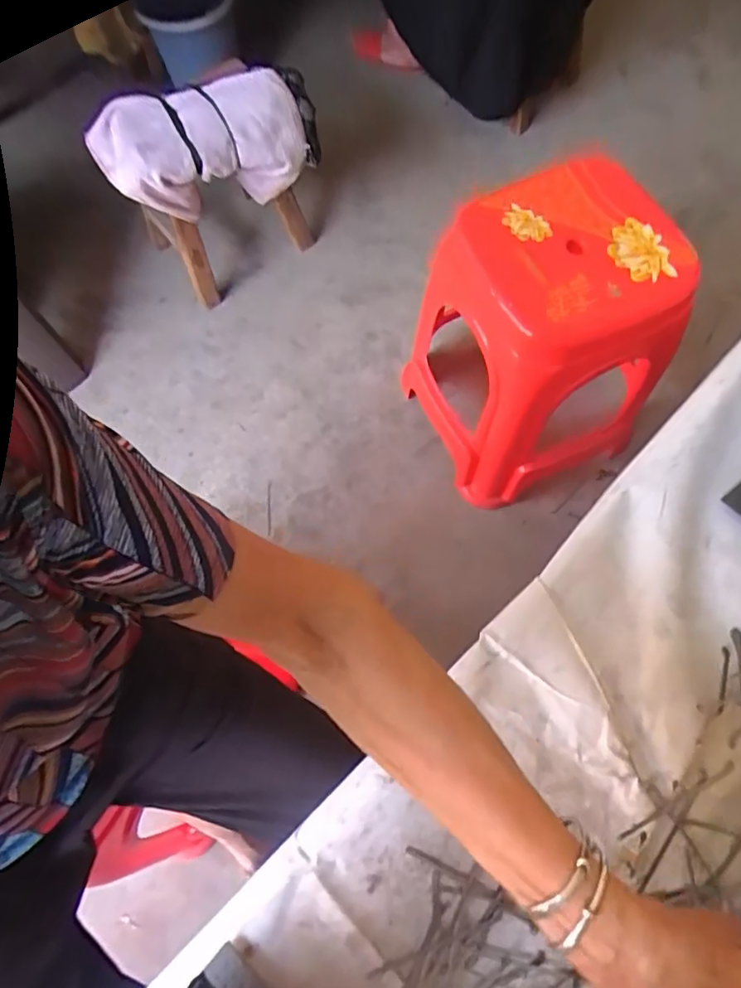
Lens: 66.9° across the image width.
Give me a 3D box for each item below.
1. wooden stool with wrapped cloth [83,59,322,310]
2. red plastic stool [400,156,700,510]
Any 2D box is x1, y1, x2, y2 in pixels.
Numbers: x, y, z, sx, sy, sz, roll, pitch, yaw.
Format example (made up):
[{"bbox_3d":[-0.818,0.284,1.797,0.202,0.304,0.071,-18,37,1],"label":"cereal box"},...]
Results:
[{"bbox_3d":[-0.326,-0.687,1.248,0.439,0.345,0.254,-24,71,-7],"label":"wooden stool with wrapped cloth"},{"bbox_3d":[0.280,-0.241,0.997,0.353,0.470,0.352,-18,70,-5],"label":"red plastic stool"}]

